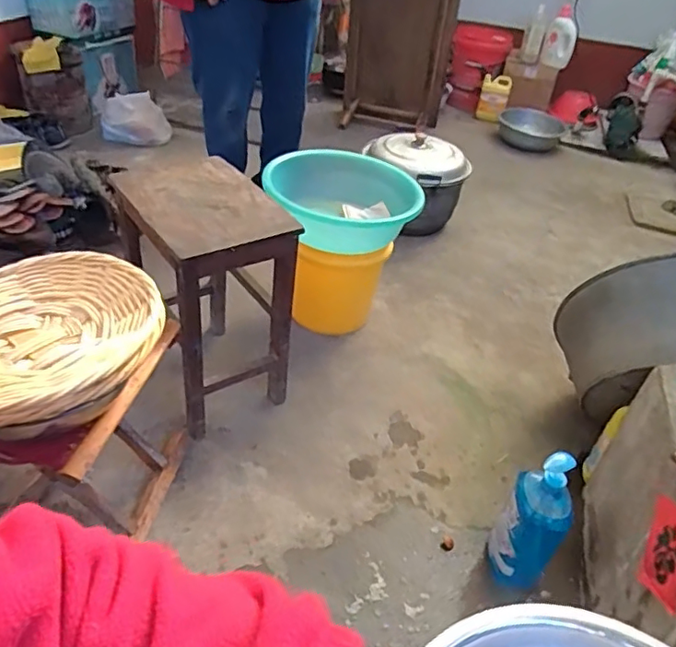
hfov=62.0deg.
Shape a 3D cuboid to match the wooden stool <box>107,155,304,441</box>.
[{"bbox_3d":[-0.260,-0.048,1.150,0.235,0.448,0.310,-19,44,-28],"label":"wooden stool"}]

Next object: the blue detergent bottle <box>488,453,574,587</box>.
[{"bbox_3d":[0.320,0.334,0.932,0.098,0.282,0.100,21,40,20],"label":"blue detergent bottle"}]

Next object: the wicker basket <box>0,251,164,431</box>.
[{"bbox_3d":[-0.374,0.015,0.705,0.285,0.064,0.272,-13,41,-22],"label":"wicker basket"}]

